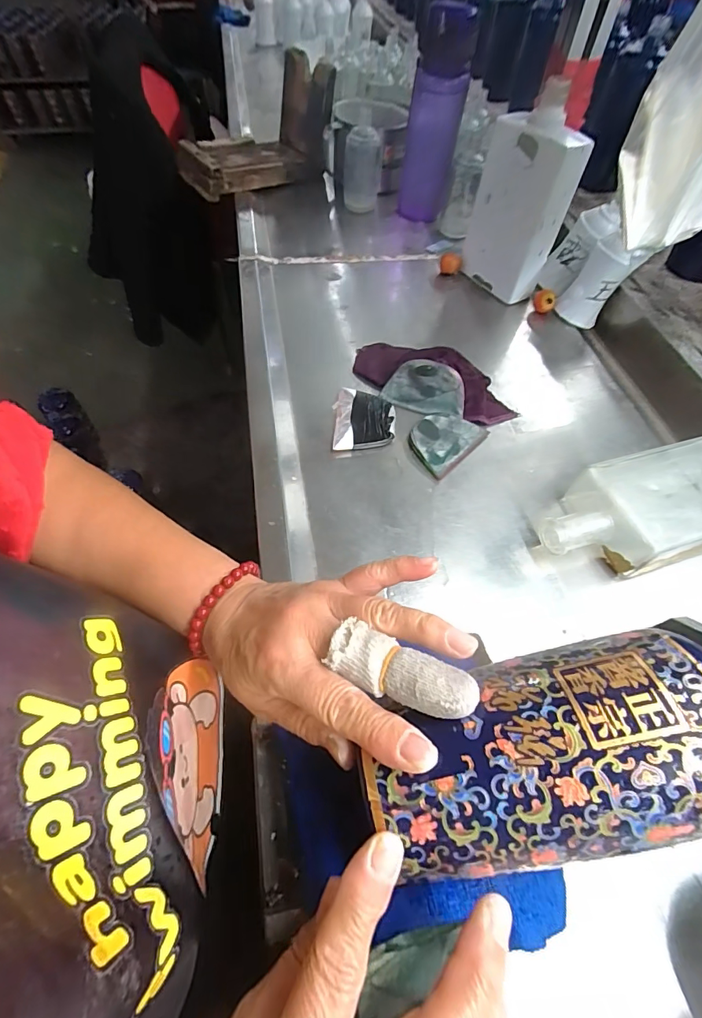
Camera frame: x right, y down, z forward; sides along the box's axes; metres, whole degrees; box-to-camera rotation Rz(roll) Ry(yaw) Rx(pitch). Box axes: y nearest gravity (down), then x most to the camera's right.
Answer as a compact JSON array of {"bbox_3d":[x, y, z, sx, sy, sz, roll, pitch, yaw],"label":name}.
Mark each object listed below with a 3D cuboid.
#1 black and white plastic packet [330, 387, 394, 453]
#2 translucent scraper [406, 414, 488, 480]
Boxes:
[{"bbox_3d":[0.013,-0.092,0.447,0.061,0.009,0.080,1,55,-5],"label":"black and white plastic packet"},{"bbox_3d":[0.092,-0.070,0.438,0.058,0.009,0.084,39,60,20],"label":"translucent scraper"}]

